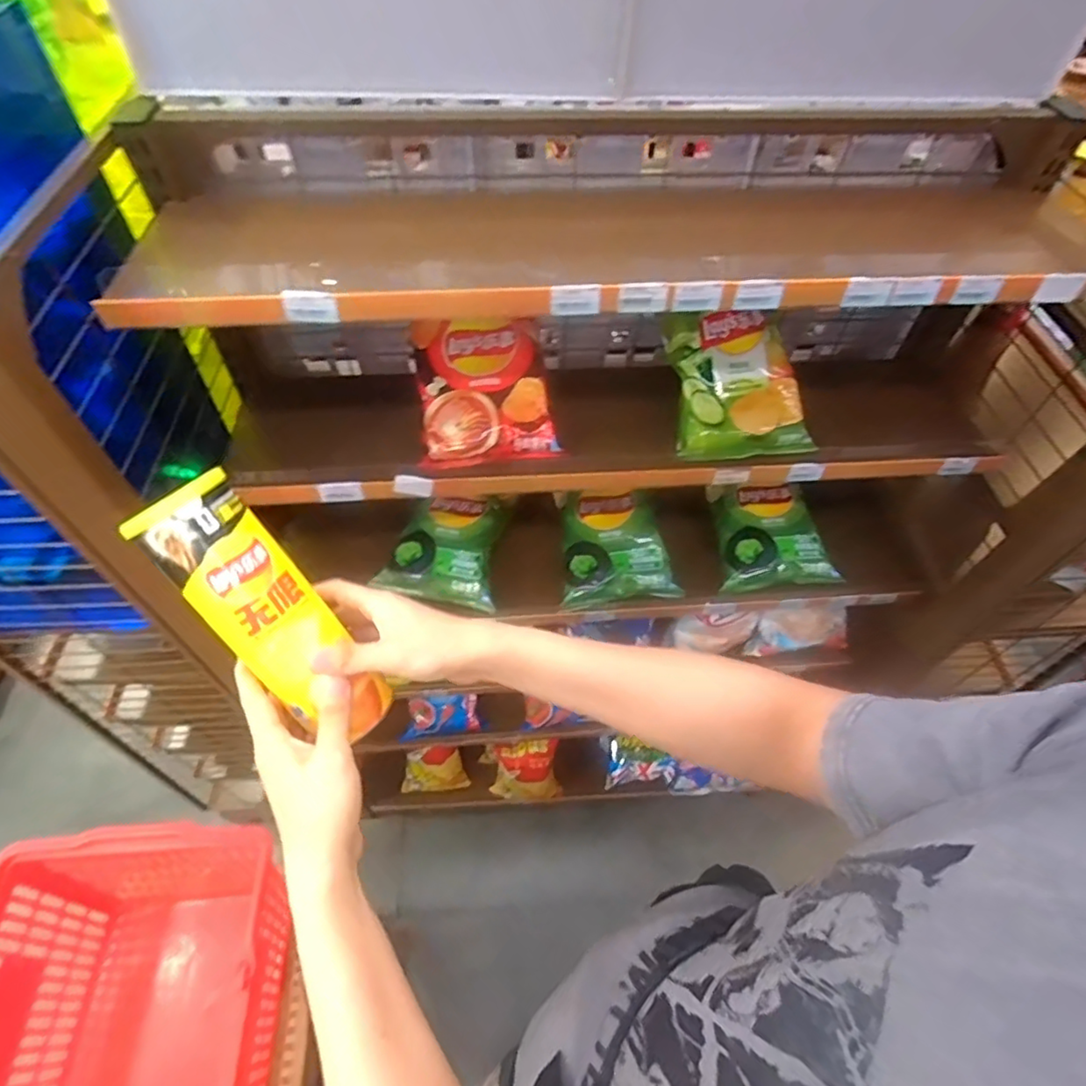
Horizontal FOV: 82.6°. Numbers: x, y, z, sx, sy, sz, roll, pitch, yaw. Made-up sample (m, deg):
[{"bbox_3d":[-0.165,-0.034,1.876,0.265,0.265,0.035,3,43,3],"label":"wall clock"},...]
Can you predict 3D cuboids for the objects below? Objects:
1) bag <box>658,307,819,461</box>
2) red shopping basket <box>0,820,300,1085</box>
[{"bbox_3d":[0.227,-0.188,0.721,0.155,0.042,0.176,-5,89,-6],"label":"bag"},{"bbox_3d":[-0.436,0.554,0.664,0.292,0.250,0.405,-2,54,-3],"label":"red shopping basket"}]

